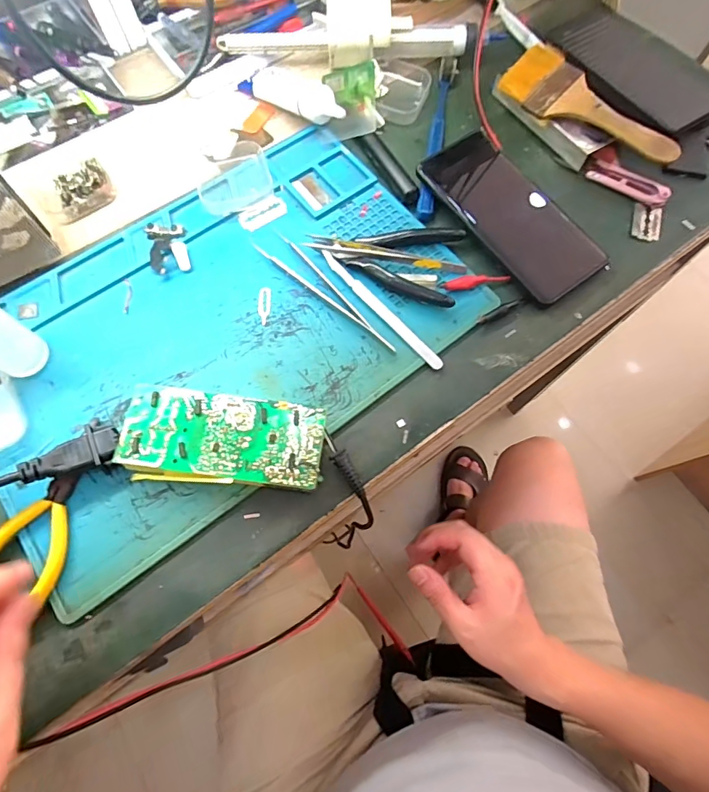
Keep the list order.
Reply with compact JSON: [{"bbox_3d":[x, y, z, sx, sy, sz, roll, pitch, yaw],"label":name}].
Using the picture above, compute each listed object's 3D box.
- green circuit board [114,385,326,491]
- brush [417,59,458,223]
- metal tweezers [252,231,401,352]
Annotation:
[{"bbox_3d":[-0.087,0.030,0.312,0.132,0.026,0.056,7,71,1],"label":"green circuit board"},{"bbox_3d":[0.076,-0.241,0.419,0.017,0.011,0.188,11,71,3],"label":"brush"},{"bbox_3d":[-0.019,-0.086,0.364,0.145,0.008,0.024,40,75,12],"label":"metal tweezers"}]

